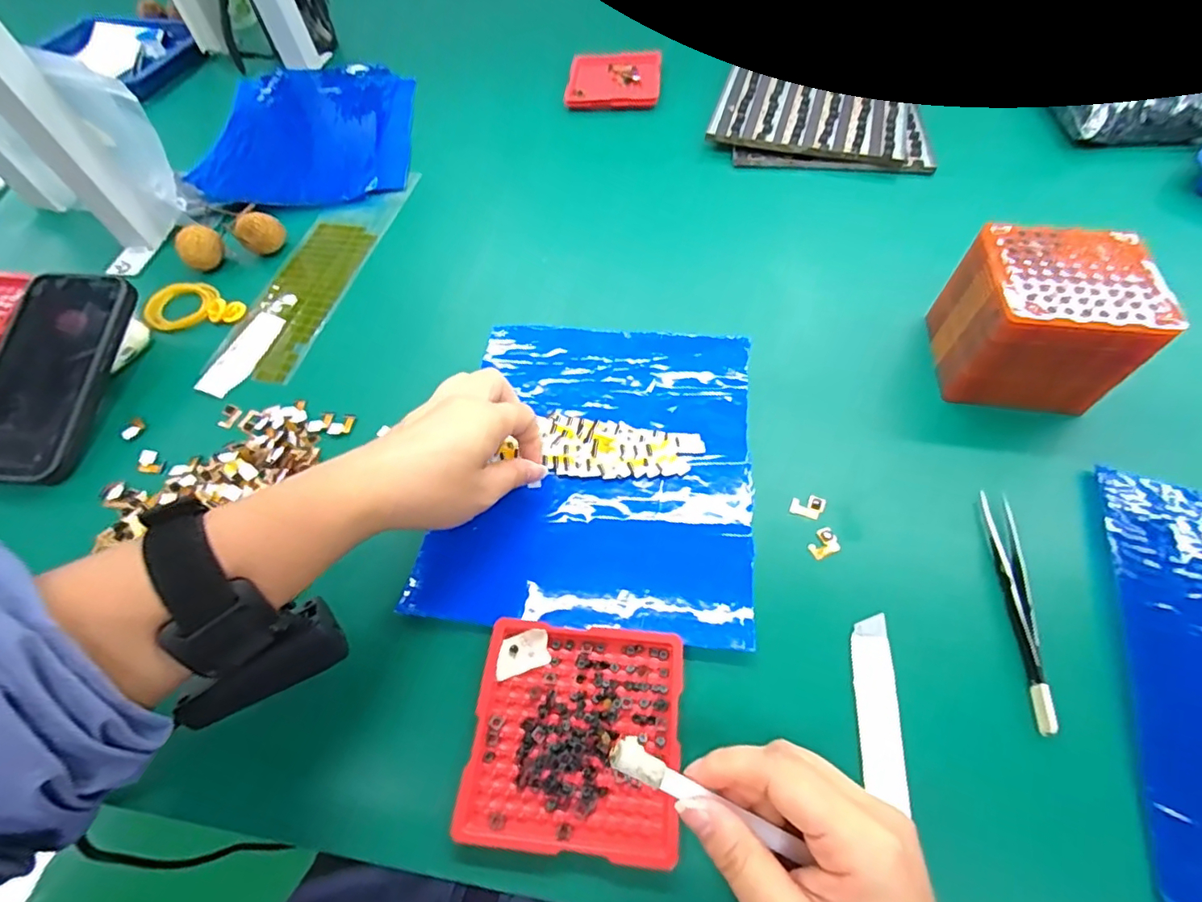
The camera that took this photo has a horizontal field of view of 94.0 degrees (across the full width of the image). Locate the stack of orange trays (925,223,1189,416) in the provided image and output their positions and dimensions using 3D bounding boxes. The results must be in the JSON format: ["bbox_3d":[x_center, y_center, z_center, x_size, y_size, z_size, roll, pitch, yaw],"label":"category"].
[{"bbox_3d":[0.276,-0.081,0.356,0.094,0.078,0.087,5,57,8],"label":"stack of orange trays"}]

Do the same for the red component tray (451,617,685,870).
[{"bbox_3d":[-0.012,0.137,0.274,0.099,0.011,0.098,3,57,7],"label":"red component tray"}]

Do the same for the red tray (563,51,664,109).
[{"bbox_3d":[0.015,-0.418,0.631,0.103,0.011,0.110,3,57,7],"label":"red tray"}]

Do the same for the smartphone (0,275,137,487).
[{"bbox_3d":[-0.392,-0.056,0.395,0.084,0.015,0.159,3,70,5],"label":"smartphone"}]

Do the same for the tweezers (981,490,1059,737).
[{"bbox_3d":[0.222,0.079,0.296,0.015,0.009,0.127,6,58,9],"label":"tweezers"}]

